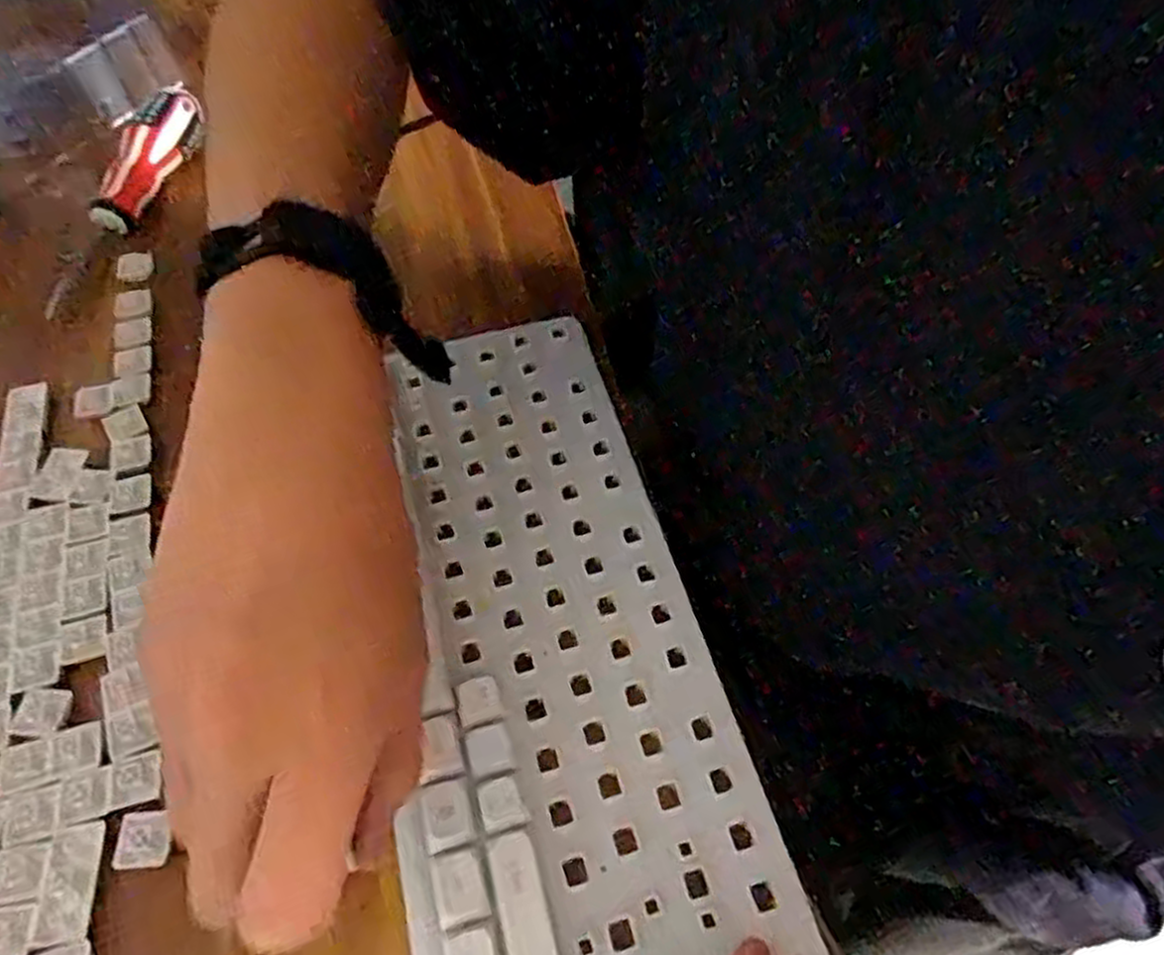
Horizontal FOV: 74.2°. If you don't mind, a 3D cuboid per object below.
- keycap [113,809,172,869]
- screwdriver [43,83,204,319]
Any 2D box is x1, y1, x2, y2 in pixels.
[{"bbox_3d":[-0.153,0.126,0.269,0.019,0.004,0.018,-3,55,-1],"label":"keycap"},{"bbox_3d":[-0.266,-0.174,0.454,0.028,0.033,0.174,8,56,6],"label":"screwdriver"}]

